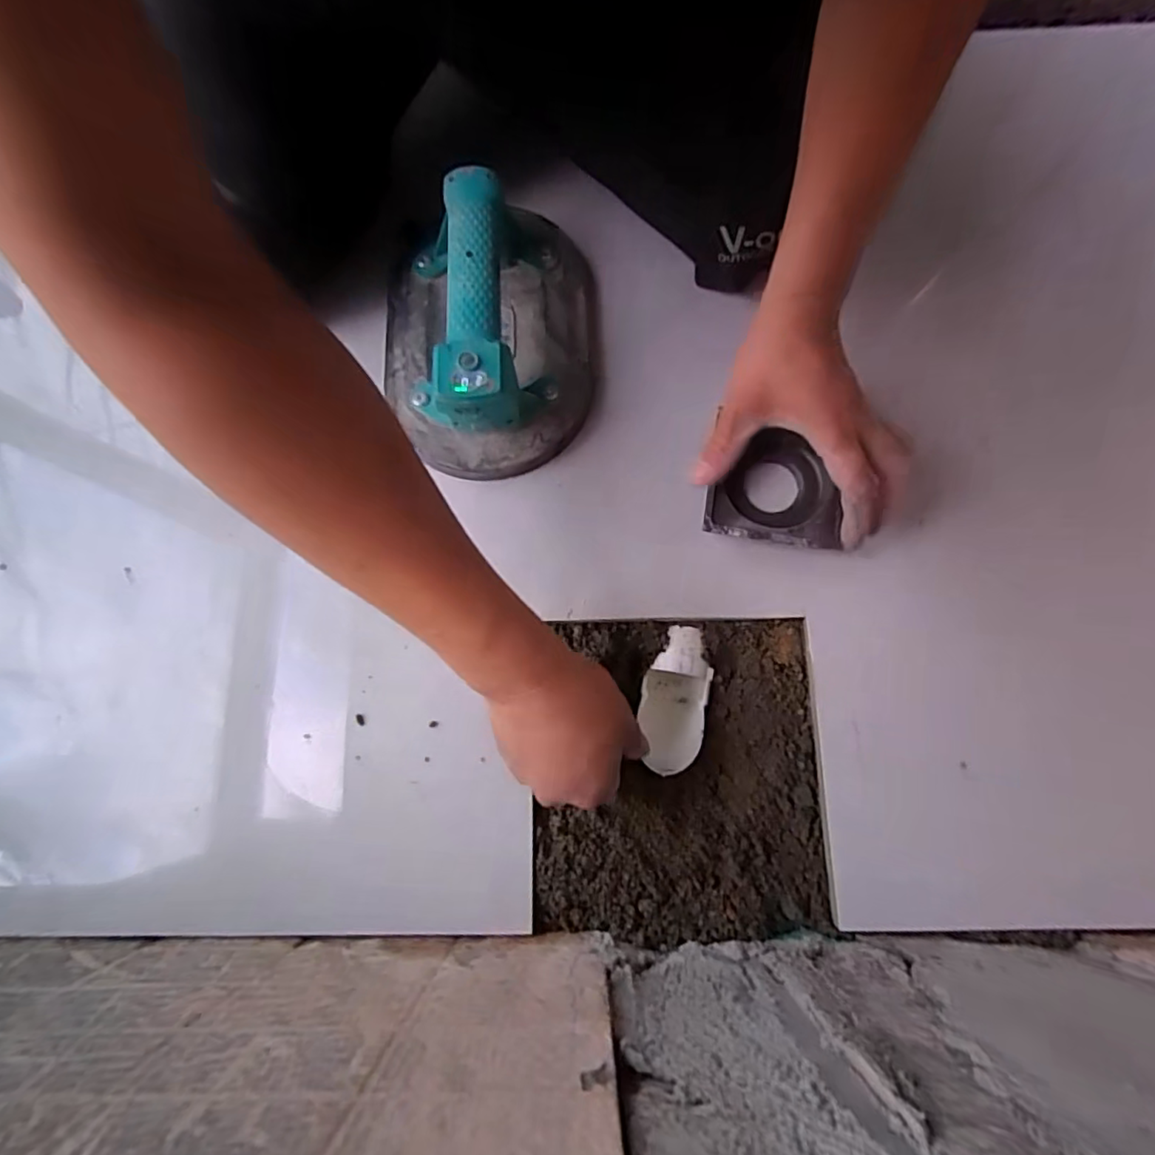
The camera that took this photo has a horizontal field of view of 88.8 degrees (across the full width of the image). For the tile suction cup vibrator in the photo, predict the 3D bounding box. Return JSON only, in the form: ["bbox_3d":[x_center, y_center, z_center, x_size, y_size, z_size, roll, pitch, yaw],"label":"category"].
[{"bbox_3d":[-0.069,-0.192,0.445,0.169,0.087,0.217,-8,77,-1],"label":"tile suction cup vibrator"}]

